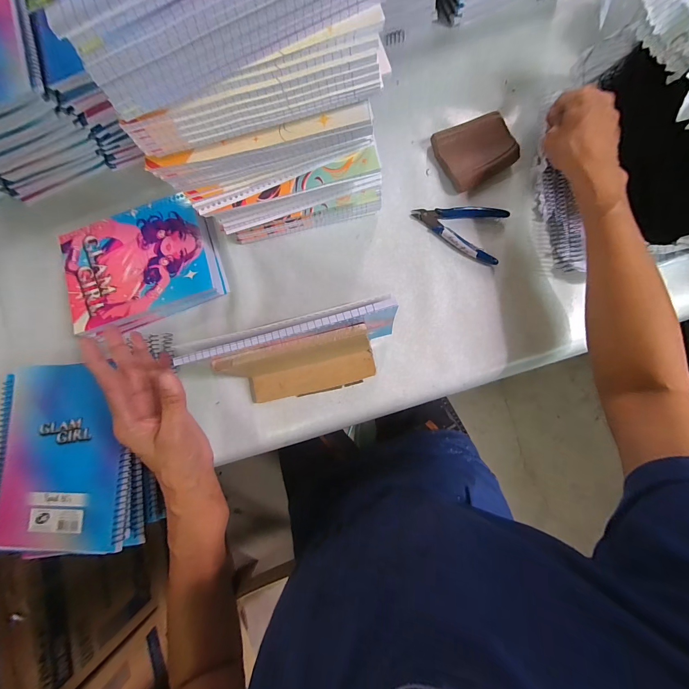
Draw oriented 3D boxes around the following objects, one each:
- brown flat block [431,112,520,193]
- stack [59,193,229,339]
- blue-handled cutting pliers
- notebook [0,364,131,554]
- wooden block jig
[{"bbox_3d":[0.171,-0.255,0.416,0.086,0.022,0.085,-25,81,3],"label":"brown flat block"},{"bbox_3d":[-0.278,-0.106,0.437,0.199,0.038,0.160,-20,82,4],"label":"stack"},{"bbox_3d":[0.147,-0.156,0.413,0.119,0.011,0.073,19,86,8],"label":"blue-handled cutting pliers"},{"bbox_3d":[-0.316,0.124,0.351,0.155,0.013,0.197,-2,82,5],"label":"notebook"},{"bbox_3d":[-0.051,0.028,0.362,0.166,0.114,0.058,-12,82,5],"label":"wooden block jig"}]

